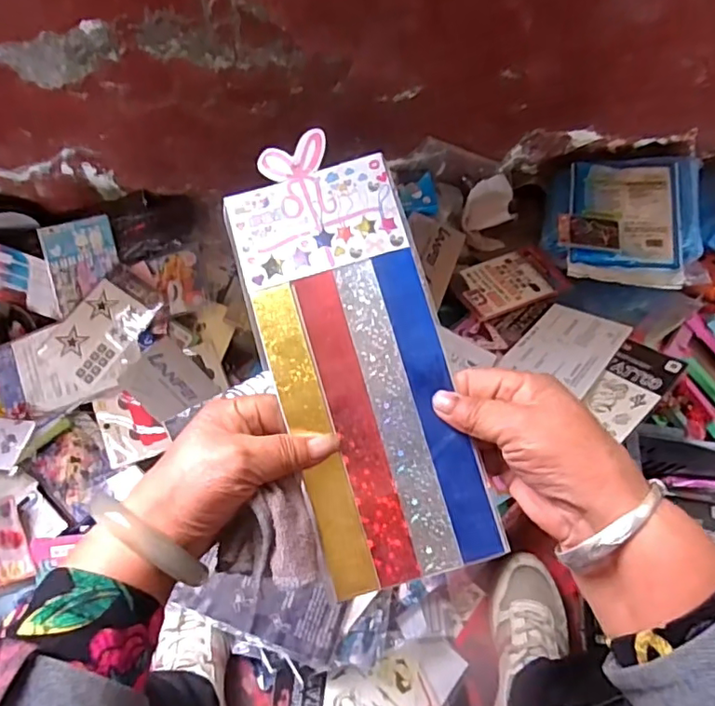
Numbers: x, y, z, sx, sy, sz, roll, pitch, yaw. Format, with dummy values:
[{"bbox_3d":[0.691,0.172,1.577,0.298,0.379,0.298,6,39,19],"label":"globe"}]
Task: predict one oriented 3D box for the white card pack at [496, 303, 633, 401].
[{"bbox_3d":[0.274,-0.009,0.737,0.106,0.011,0.142,28,56,33],"label":"white card pack"}]

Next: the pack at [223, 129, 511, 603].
[{"bbox_3d":[-0.001,0.000,0.338,0.102,0.009,0.268,-17,83,0],"label":"pack"}]

